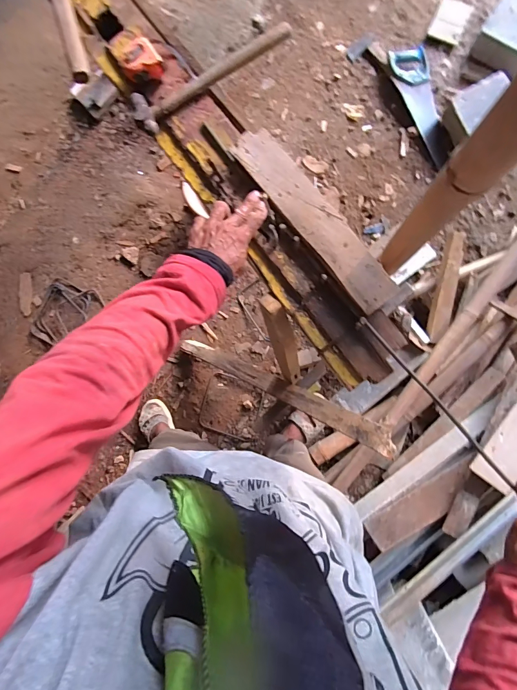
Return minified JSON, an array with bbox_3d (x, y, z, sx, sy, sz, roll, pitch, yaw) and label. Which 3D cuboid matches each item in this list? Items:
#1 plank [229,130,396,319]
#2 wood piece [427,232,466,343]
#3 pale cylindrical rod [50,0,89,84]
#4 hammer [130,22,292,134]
[{"bbox_3d":[0.078,-0.191,0.528,0.061,0.018,0.330,-36,83,4],"label":"plank"},{"bbox_3d":[0.619,-0.182,1.183,0.064,0.043,0.354,10,100,8],"label":"wood piece"},{"bbox_3d":[-0.336,-0.590,0.606,0.028,0.026,0.317,-18,84,6],"label":"pale cylindrical rod"},{"bbox_3d":[-0.078,-0.428,0.563,0.265,0.024,0.072,-28,84,5],"label":"hammer"}]

